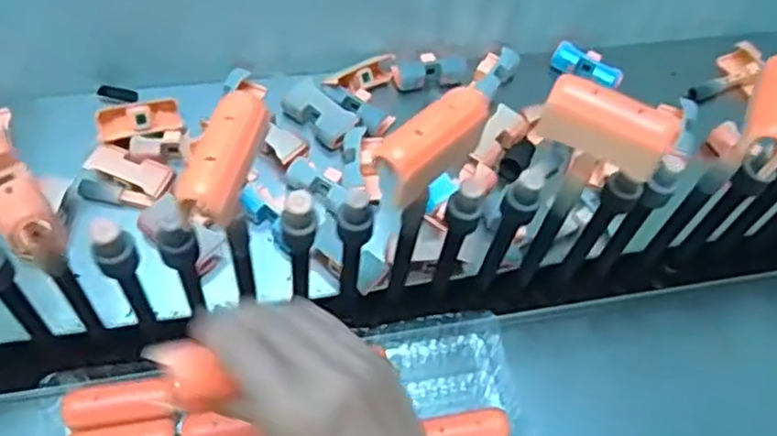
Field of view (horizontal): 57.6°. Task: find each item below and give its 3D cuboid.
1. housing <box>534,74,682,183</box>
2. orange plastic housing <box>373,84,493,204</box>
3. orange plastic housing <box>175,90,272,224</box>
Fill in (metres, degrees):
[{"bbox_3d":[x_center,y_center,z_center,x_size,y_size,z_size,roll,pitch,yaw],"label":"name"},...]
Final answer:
[{"bbox_3d":[0.133,-0.056,0.430,0.077,0.034,0.027,27,61,16],"label":"housing"},{"bbox_3d":[0.026,-0.043,0.409,0.074,0.039,0.023,-39,65,-22],"label":"orange plastic housing"},{"bbox_3d":[-0.087,-0.036,0.382,0.030,0.019,0.075,12,58,7],"label":"orange plastic housing"}]

